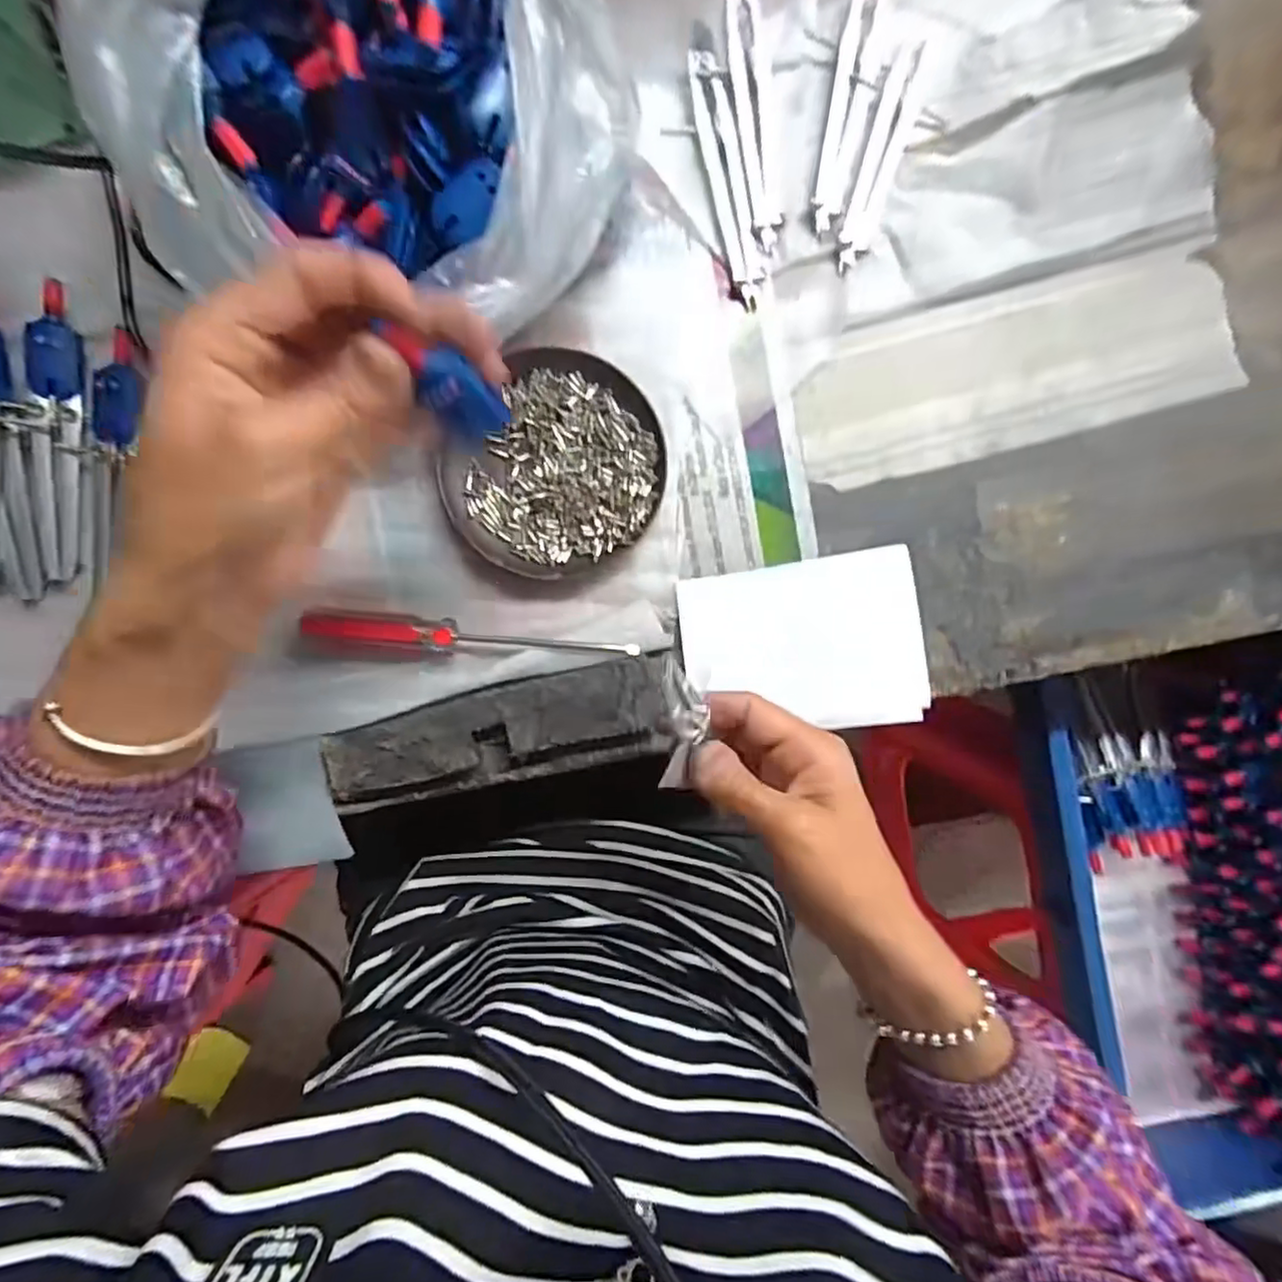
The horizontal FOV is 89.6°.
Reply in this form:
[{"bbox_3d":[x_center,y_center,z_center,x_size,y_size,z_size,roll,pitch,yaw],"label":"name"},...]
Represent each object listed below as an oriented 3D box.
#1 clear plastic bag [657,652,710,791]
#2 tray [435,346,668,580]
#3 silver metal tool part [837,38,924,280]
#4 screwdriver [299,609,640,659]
[{"bbox_3d":[0.017,0.034,0.266,0.020,0.022,0.056,-1,94,0],"label":"clear plastic bag"},{"bbox_3d":[-0.043,-0.090,0.347,0.106,0.019,0.115,0,94,0],"label":"tray"},{"bbox_3d":[0.128,-0.258,0.345,0.019,0.006,0.113,16,94,-1],"label":"silver metal tool part"},{"bbox_3d":[-0.093,0.002,0.350,0.179,0.019,0.025,5,94,-1],"label":"screwdriver"}]

